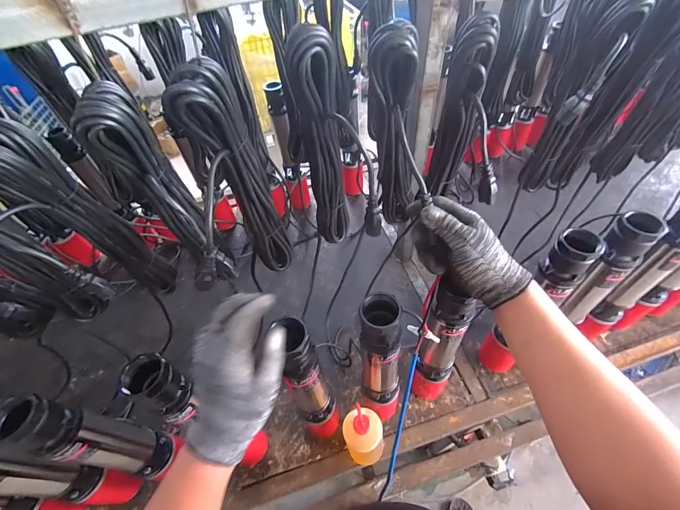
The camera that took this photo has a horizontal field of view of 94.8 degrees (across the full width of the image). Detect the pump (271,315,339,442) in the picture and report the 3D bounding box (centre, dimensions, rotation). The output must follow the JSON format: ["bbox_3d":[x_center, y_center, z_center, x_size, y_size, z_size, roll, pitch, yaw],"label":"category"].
[{"bbox_3d":[-0.057,0.248,0.560,0.075,0.442,0.080,-27,54,-15],"label":"pump"}]

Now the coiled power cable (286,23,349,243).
[{"bbox_3d":[-0.019,-0.136,0.458,0.057,0.333,0.053,-3,52,4],"label":"coiled power cable"}]

